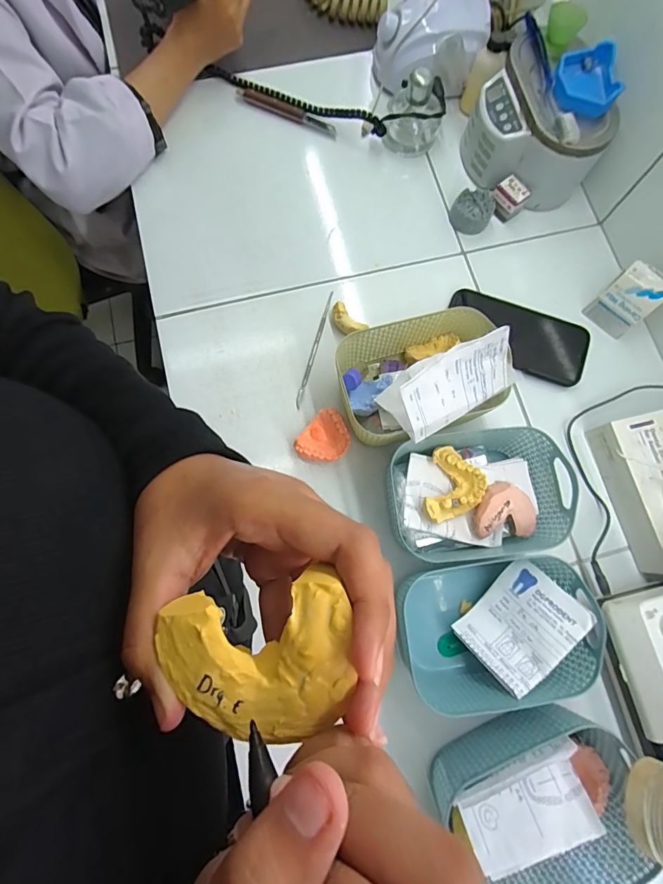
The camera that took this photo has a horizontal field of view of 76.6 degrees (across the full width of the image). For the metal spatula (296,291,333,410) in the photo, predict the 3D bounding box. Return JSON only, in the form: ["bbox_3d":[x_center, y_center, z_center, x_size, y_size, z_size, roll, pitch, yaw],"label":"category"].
[{"bbox_3d":[-0.020,-0.113,0.502,0.006,0.004,0.152,16,78,4],"label":"metal spatula"}]

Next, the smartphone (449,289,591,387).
[{"bbox_3d":[0.225,-0.129,0.511,0.170,0.010,0.080,23,77,3],"label":"smartphone"}]

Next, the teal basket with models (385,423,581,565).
[{"bbox_3d":[0.143,0.055,0.429,0.167,0.071,0.124,-6,77,-3],"label":"teal basket with models"}]

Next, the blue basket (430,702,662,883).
[{"bbox_3d":[0.178,0.309,0.361,0.158,0.093,0.122,-23,79,-7],"label":"blue basket"}]

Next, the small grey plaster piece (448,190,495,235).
[{"bbox_3d":[0.183,-0.298,0.542,0.051,0.023,0.053,0,77,-2],"label":"small grey plaster piece"}]

